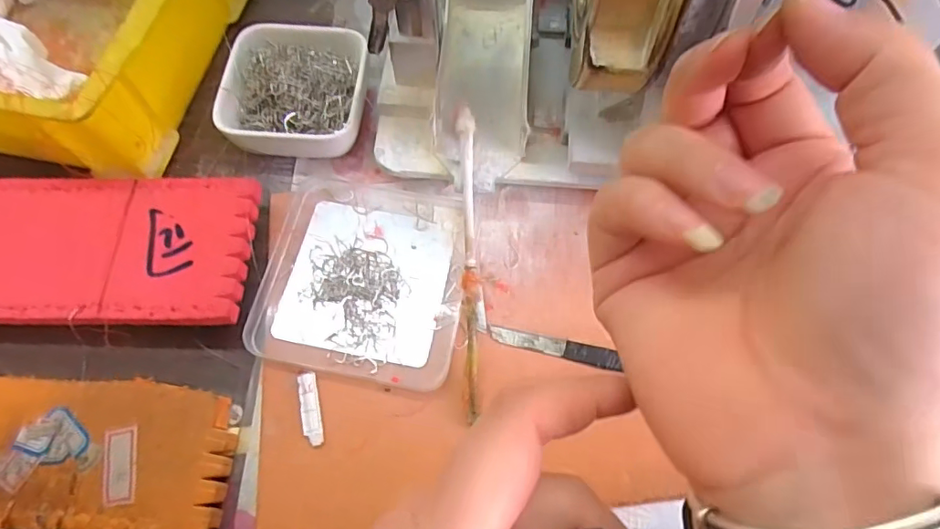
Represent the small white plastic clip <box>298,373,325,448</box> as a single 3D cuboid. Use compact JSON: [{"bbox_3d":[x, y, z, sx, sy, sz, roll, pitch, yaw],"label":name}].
[{"bbox_3d":[-0.079,0.071,0.266,0.009,0.004,0.036,-12,68,-5],"label":"small white plastic clip"}]

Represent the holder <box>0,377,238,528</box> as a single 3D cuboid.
[{"bbox_3d":[-0.206,0.090,0.259,0.181,0.016,0.068,3,68,1],"label":"holder"}]

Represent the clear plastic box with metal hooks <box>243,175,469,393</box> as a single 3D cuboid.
[{"bbox_3d":[-0.056,0.005,0.295,0.105,0.013,0.110,10,68,4],"label":"clear plastic box with metal hooks"}]

